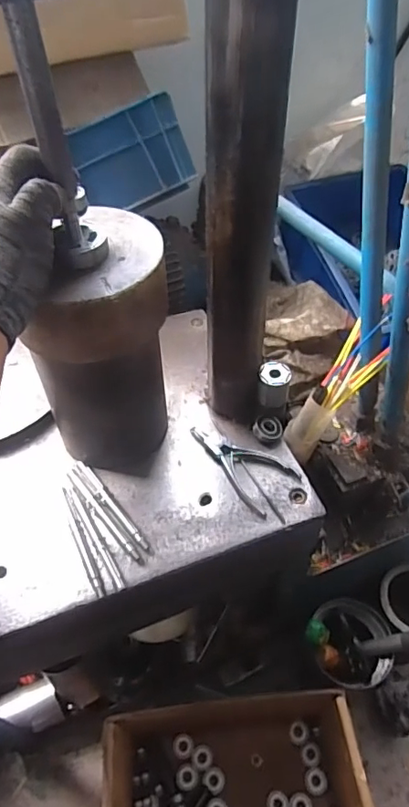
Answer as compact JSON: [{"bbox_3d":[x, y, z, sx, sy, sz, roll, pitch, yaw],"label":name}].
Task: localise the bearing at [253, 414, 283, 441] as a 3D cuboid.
[{"bbox_3d":[0.077,0.031,0.616,0.037,0.013,0.035,16,76,-13],"label":"bearing"}]

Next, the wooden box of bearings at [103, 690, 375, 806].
[{"bbox_3d":[0.037,0.510,0.664,0.299,0.201,0.199,-5,49,-3],"label":"wooden box of bearings"}]

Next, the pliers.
[{"bbox_3d":[0.035,0.066,0.593,0.136,0.016,0.068,33,57,26],"label":"pliers"}]

